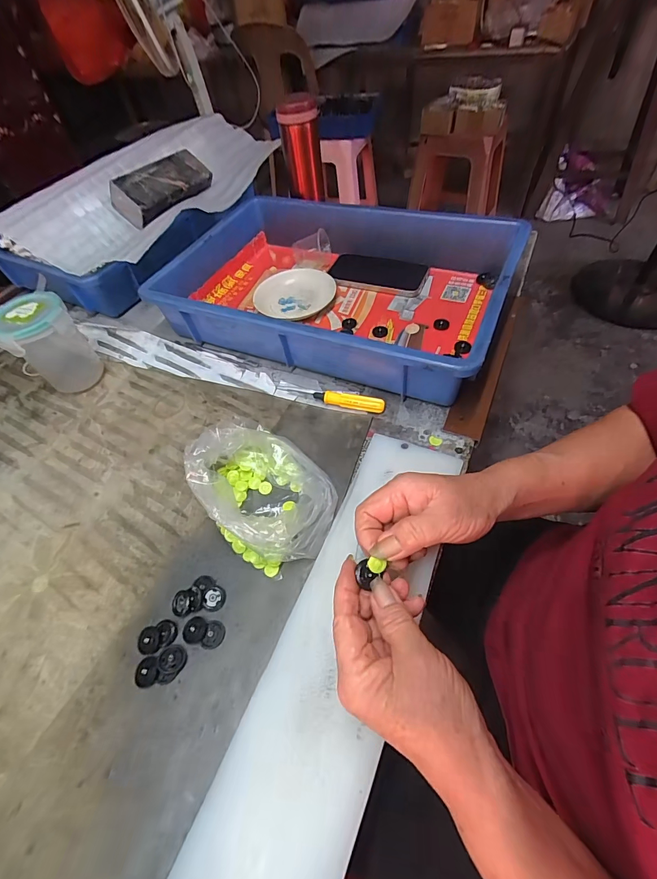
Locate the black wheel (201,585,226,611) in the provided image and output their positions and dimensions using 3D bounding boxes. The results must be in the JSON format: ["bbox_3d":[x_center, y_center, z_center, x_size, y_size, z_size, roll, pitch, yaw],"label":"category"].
[{"bbox_3d":[-0.097,0.134,0.317,0.019,0.004,0.020,-3,54,4],"label":"black wheel"}]

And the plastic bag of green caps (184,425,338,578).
[{"bbox_3d":[-0.067,0.036,0.353,0.107,0.053,0.166,-38,59,-20],"label":"plastic bag of green caps"}]

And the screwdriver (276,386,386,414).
[{"bbox_3d":[0.000,-0.052,0.439,0.134,0.016,0.017,15,57,16],"label":"screwdriver"}]

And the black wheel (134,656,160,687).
[{"bbox_3d":[-0.140,0.179,0.289,0.019,0.007,0.019,-3,54,4],"label":"black wheel"}]

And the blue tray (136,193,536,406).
[{"bbox_3d":[0.010,-0.221,0.525,0.441,0.093,0.316,18,58,18],"label":"blue tray"}]

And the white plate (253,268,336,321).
[{"bbox_3d":[-0.051,-0.216,0.559,0.111,0.025,0.111,-3,54,4],"label":"white plate"}]

